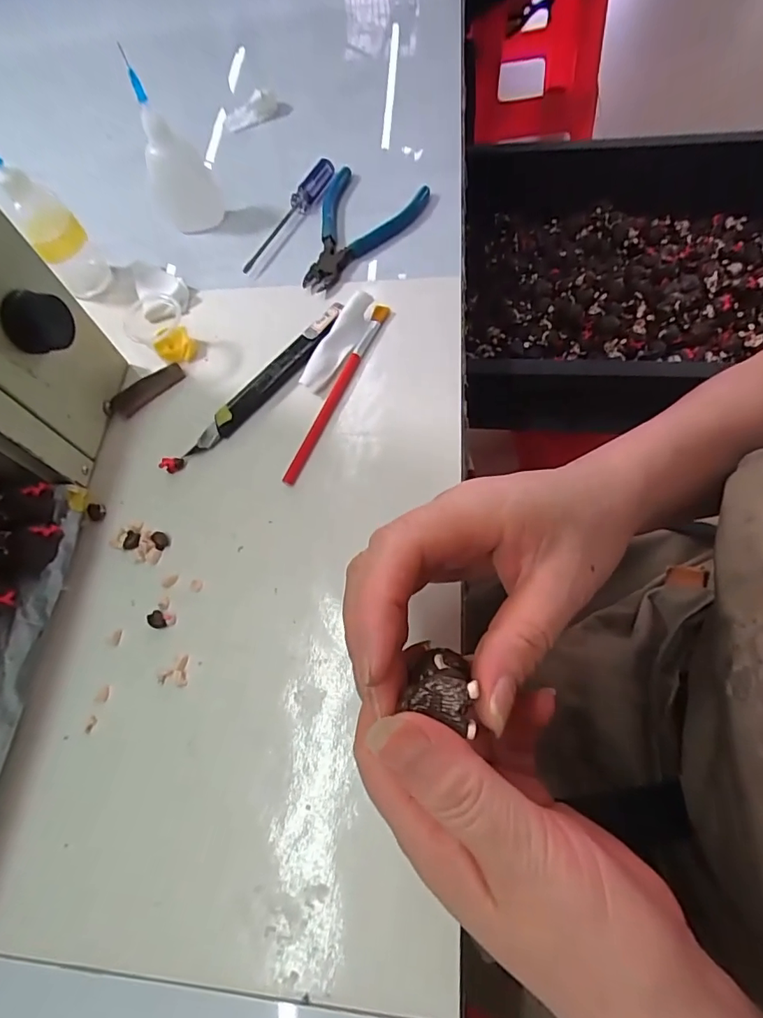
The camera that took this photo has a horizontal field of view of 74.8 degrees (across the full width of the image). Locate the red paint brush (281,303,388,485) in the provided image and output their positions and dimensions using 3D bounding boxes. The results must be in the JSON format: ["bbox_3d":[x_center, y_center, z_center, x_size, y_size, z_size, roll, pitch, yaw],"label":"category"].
[{"bbox_3d":[-0.028,-0.077,0.319,0.010,0.010,0.141,20,71,16],"label":"red paint brush"}]

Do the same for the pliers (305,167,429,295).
[{"bbox_3d":[-0.018,-0.206,0.374,0.076,0.017,0.113,16,70,15],"label":"pliers"}]

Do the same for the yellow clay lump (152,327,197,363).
[{"bbox_3d":[-0.142,-0.114,0.347,0.026,0.013,0.021,0,66,8],"label":"yellow clay lump"}]

